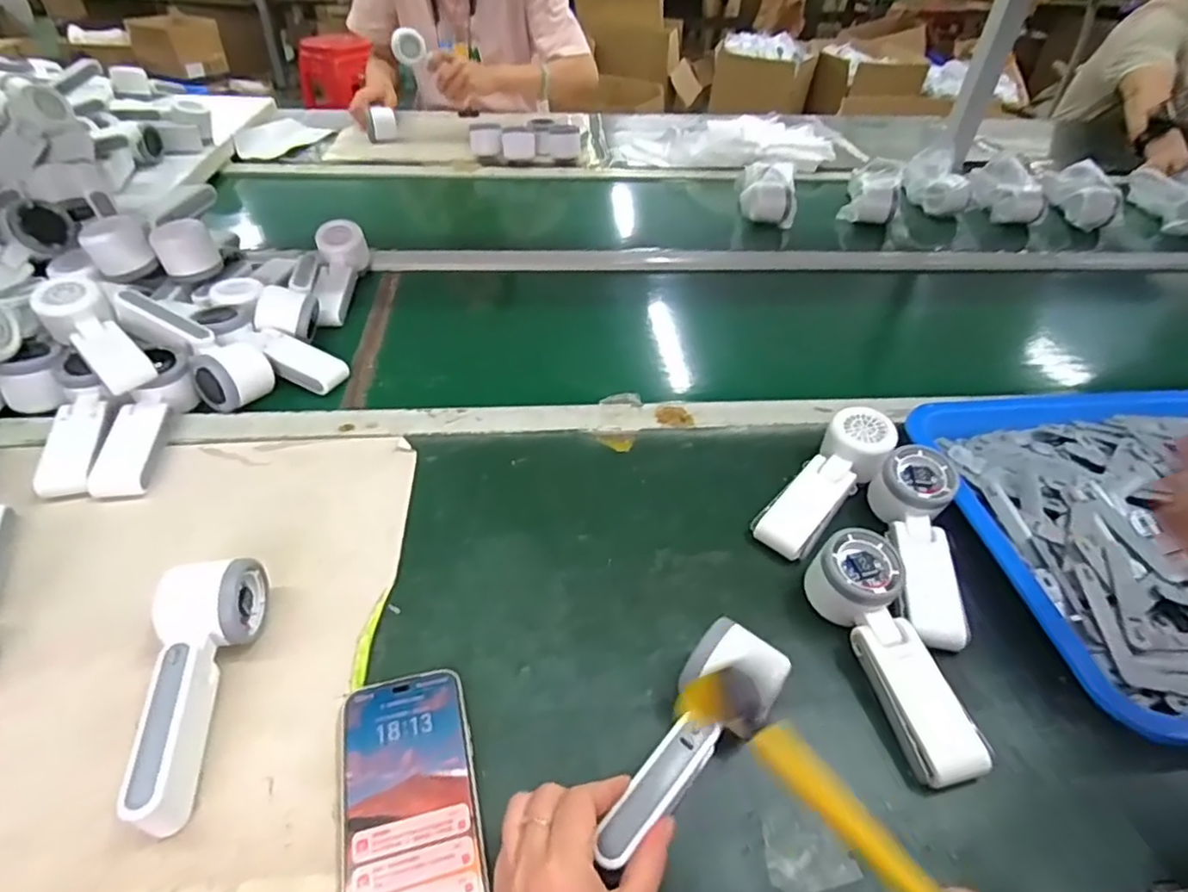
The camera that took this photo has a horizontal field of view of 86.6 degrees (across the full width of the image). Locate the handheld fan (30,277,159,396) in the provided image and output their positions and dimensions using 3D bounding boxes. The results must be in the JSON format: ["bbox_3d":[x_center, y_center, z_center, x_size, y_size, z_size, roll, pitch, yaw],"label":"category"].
[{"bbox_3d":[-0.472,-0.097,0.603,0.160,0.076,0.058,34,51,30],"label":"handheld fan"}]

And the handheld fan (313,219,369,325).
[{"bbox_3d":[-0.325,-0.212,0.789,0.062,0.044,0.170,-2,60,-7],"label":"handheld fan"}]

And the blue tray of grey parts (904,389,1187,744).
[{"bbox_3d":[0.556,0.063,0.536,0.488,0.050,0.328,-3,43,-6],"label":"blue tray of grey parts"}]

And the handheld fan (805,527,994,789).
[{"bbox_3d":[0.207,0.139,0.433,0.055,0.055,0.163,-10,45,-13],"label":"handheld fan"}]

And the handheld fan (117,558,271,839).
[{"bbox_3d":[-0.257,0.149,0.399,0.053,0.051,0.165,-4,43,-8],"label":"handheld fan"}]

